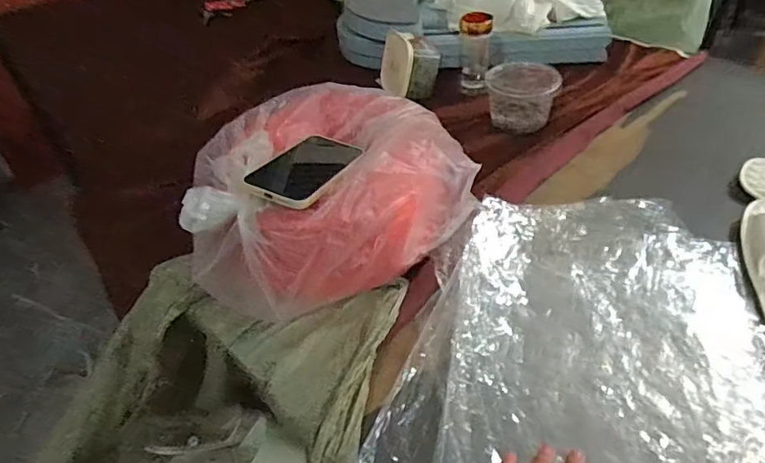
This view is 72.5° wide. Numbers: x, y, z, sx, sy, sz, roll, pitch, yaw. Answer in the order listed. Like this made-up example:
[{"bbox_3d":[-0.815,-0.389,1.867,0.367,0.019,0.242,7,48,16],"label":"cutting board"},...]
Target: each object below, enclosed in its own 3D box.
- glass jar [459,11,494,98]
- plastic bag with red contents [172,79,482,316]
[{"bbox_3d":[0.165,-0.314,0.936,0.051,0.158,0.051,-1,42,5],"label":"glass jar"},{"bbox_3d":[-0.049,-0.051,0.650,0.312,0.157,0.284,-2,42,4],"label":"plastic bag with red contents"}]

